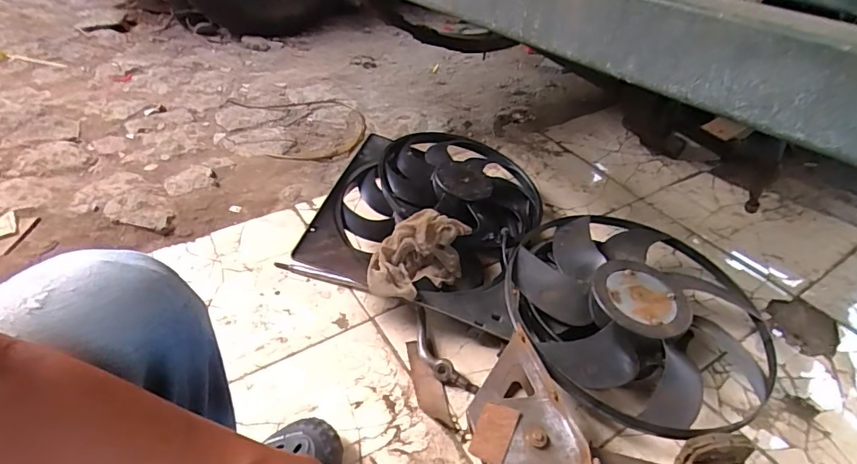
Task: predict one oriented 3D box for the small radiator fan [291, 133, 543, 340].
[{"bbox_3d":[0.022,-0.049,1.040,0.426,0.130,0.557,14,42,12],"label":"small radiator fan"}]

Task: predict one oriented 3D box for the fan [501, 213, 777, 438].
[{"bbox_3d":[0.381,0.145,0.880,0.473,0.106,0.454,2,41,-2],"label":"fan"}]

